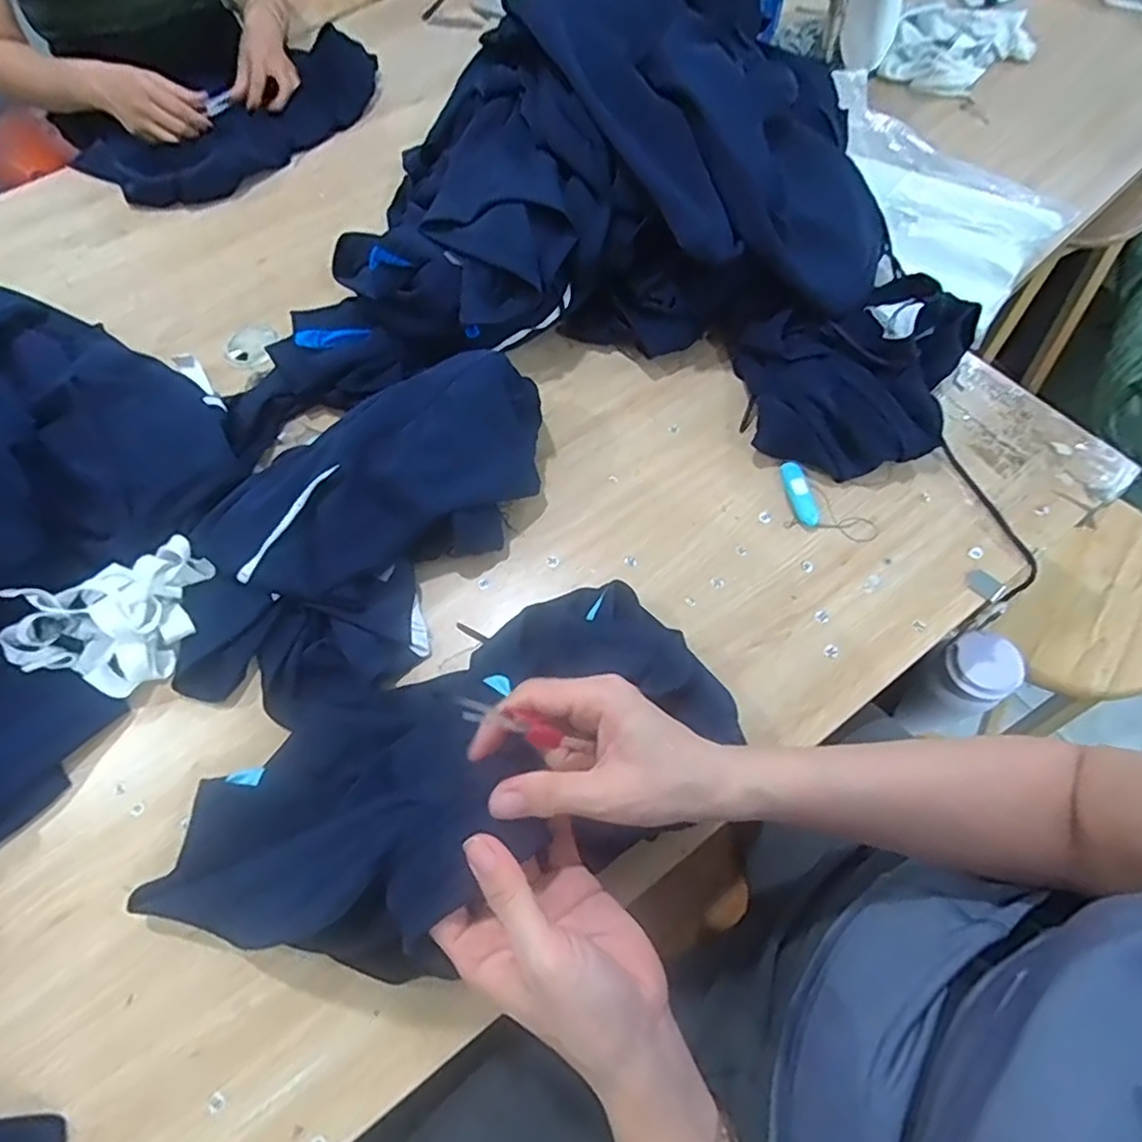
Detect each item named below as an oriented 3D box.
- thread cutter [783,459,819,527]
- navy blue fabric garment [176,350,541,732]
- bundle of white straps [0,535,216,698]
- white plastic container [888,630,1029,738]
[{"bbox_3d":[0.215,-0.074,0.592,0.019,0.011,0.066,-8,64,-1],"label":"thread cutter"},{"bbox_3d":[-0.195,-0.051,0.561,0.226,0.092,0.367,30,69,16],"label":"navy blue fabric garment"},{"bbox_3d":[-0.395,0.031,0.543,0.117,0.056,0.136,7,65,6],"label":"bundle of white straps"},{"bbox_3d":[0.400,0.120,0.659,0.077,0.137,0.068,-27,66,-10],"label":"white plastic container"}]

